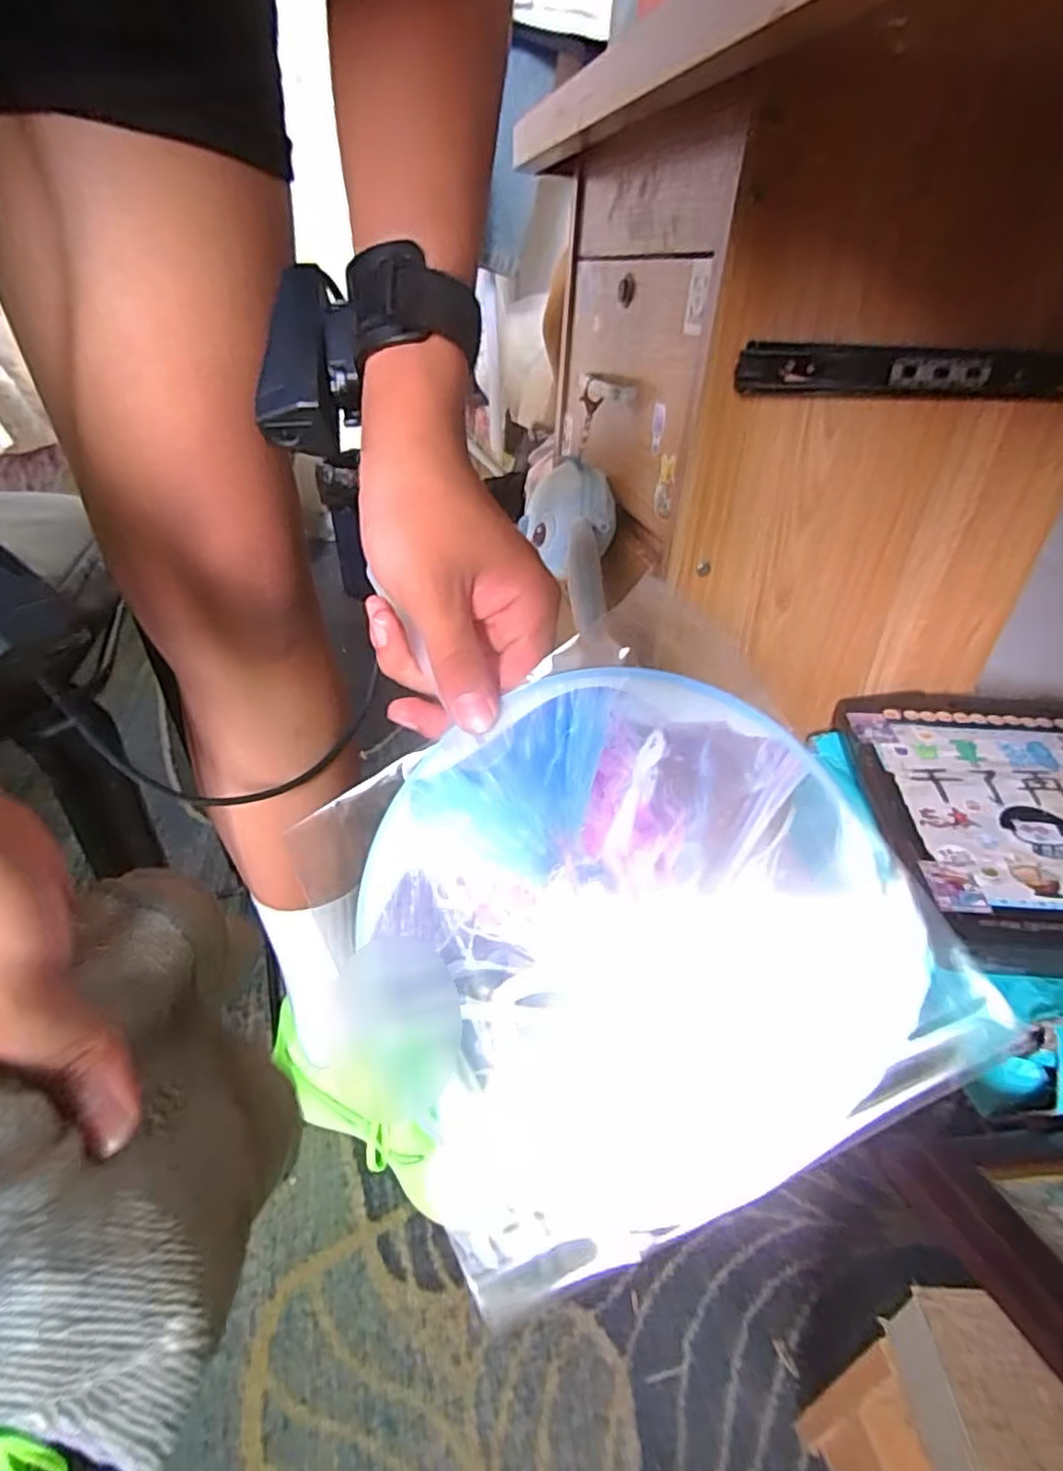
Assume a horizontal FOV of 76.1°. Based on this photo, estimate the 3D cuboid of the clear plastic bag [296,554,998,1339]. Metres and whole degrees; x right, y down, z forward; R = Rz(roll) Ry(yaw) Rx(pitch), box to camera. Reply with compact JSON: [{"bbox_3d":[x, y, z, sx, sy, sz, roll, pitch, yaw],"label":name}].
[{"bbox_3d":[0.017,0.066,0.228,0.191,0.004,0.177,-35,70,7],"label":"clear plastic bag"}]

